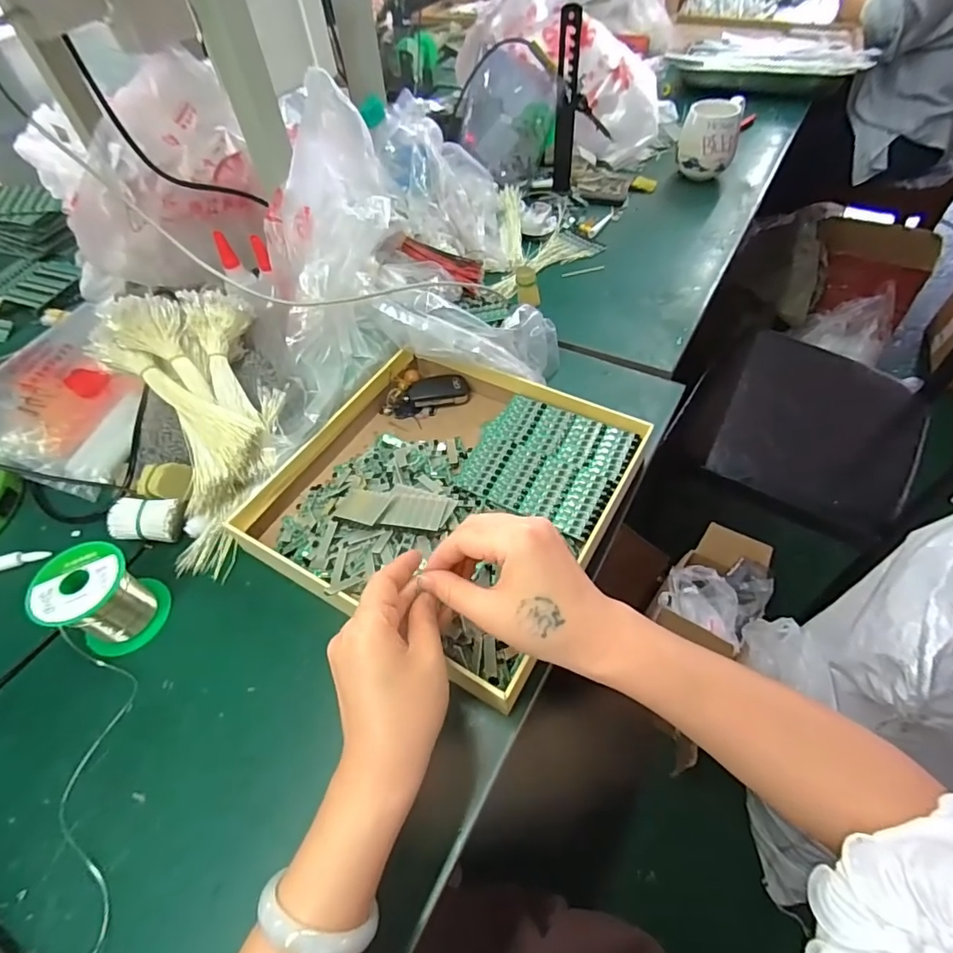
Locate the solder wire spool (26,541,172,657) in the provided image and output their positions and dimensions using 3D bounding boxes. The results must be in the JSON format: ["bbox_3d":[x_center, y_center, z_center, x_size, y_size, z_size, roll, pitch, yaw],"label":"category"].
[{"bbox_3d":[-0.308,0.099,0.416,0.069,0.075,0.066,-2,53,3],"label":"solder wire spool"}]

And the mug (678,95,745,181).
[{"bbox_3d":[0.378,-0.543,0.833,0.087,0.107,0.084,10,55,11],"label":"mug"}]

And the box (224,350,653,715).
[{"bbox_3d":[-0.029,0.008,0.476,0.297,0.041,0.288,25,58,21],"label":"box"}]

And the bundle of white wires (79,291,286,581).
[{"bbox_3d":[-0.264,-0.043,0.482,0.147,0.063,0.261,-15,86,-6],"label":"bundle of white wires"}]

